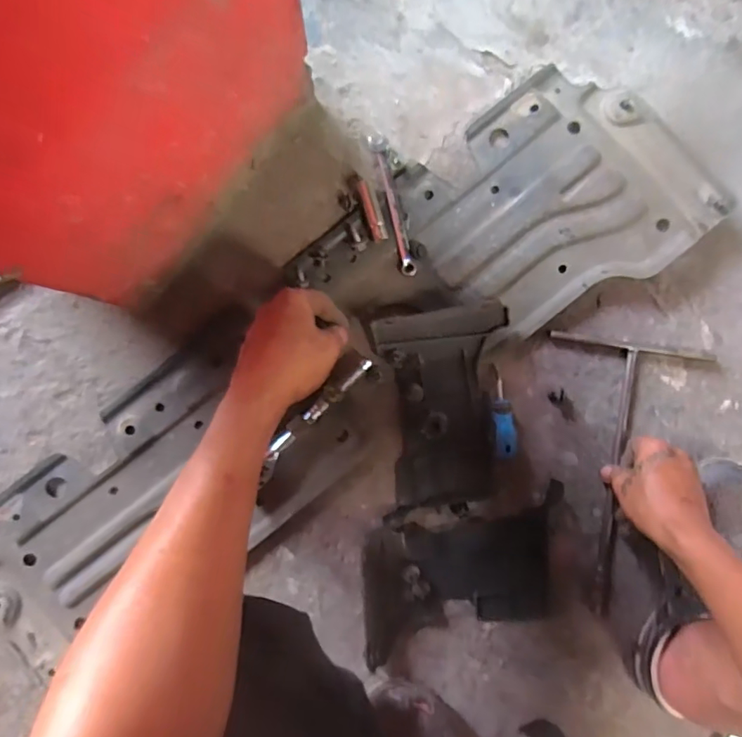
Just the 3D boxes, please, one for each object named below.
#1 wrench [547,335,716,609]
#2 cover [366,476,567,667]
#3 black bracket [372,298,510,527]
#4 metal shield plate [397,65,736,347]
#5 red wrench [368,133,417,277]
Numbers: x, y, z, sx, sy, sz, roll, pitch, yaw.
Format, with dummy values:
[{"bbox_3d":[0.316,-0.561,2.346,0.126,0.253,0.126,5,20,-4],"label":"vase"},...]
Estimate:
[{"bbox_3d":[0.271,0.118,0.584,0.167,0.011,0.299,6,89,0],"label":"wrench"},{"bbox_3d":[0.102,0.224,0.575,0.224,0.034,0.150,-7,91,-2],"label":"cover"},{"bbox_3d":[0.072,0.047,0.574,0.131,0.029,0.227,2,91,-2],"label":"black bracket"},{"bbox_3d":[0.203,-0.184,0.579,0.292,0.030,0.242,-36,92,-1],"label":"metal shield plate"},{"bbox_3d":[0.024,-0.182,0.586,0.018,0.008,0.160,-13,91,-2],"label":"red wrench"}]

